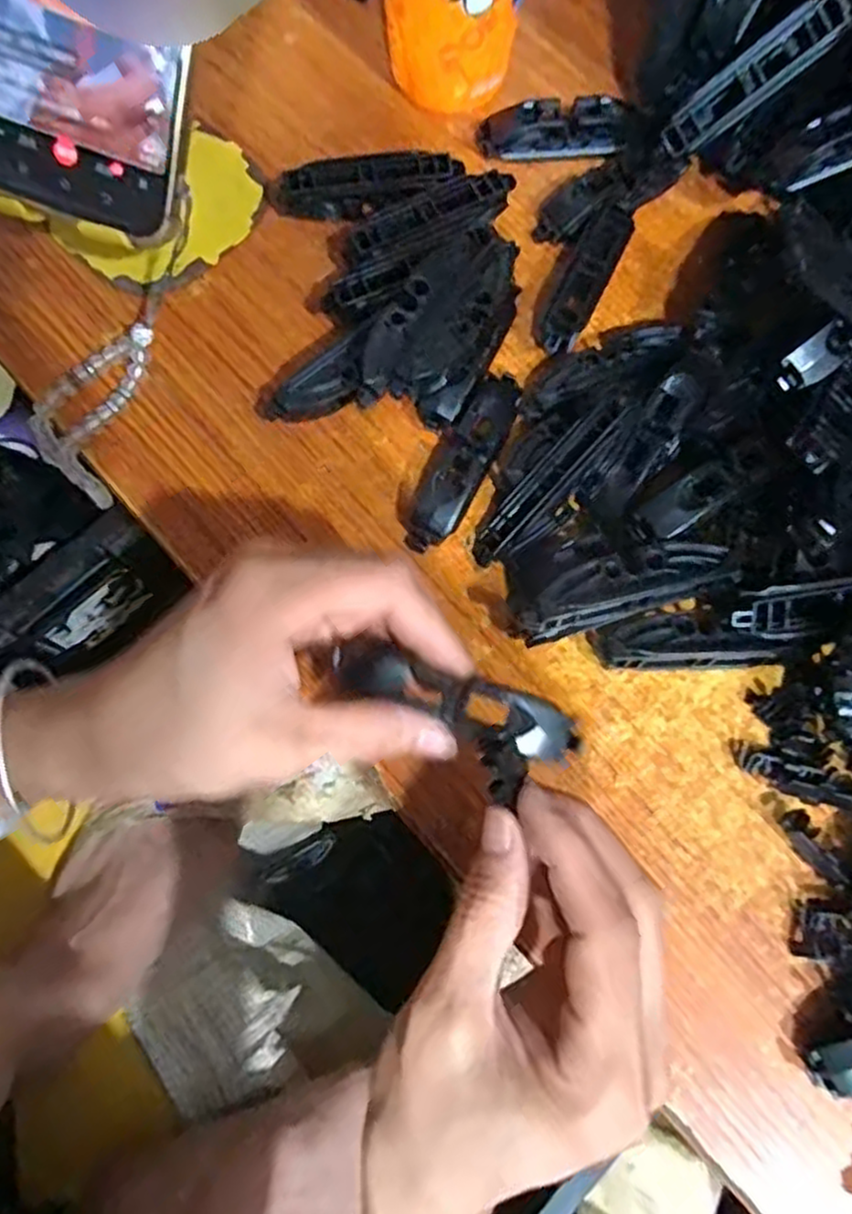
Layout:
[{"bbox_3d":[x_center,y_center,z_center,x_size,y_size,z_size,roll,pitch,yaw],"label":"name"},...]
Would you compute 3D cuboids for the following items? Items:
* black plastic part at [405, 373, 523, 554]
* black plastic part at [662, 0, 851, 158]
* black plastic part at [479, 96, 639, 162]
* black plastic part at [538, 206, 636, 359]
[{"bbox_3d":[0.014,-0.061,0.299,0.024,0.016,0.080,25,77,5],"label":"black plastic part"},{"bbox_3d":[0.139,-0.224,0.311,0.077,0.018,0.015,-30,75,29],"label":"black plastic part"},{"bbox_3d":[0.062,-0.226,0.345,0.073,0.013,0.021,-4,76,-2],"label":"black plastic part"},{"bbox_3d":[0.068,-0.140,0.317,0.018,0.015,0.075,28,77,6],"label":"black plastic part"}]

